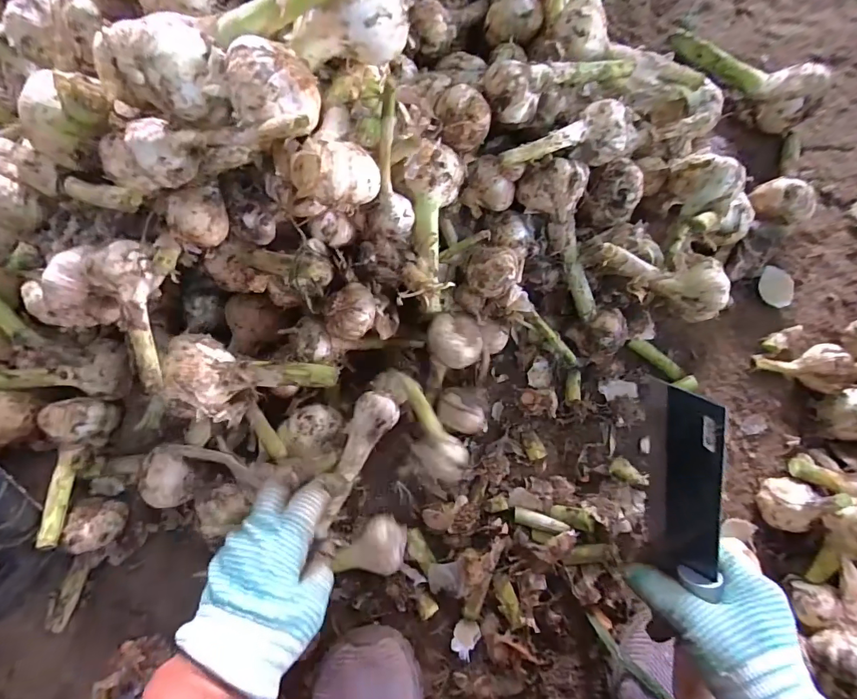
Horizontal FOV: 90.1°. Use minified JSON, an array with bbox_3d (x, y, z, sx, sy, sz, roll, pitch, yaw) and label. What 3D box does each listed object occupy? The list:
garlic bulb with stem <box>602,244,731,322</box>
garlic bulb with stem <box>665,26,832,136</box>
[{"bbox_3d":[0.204,-0.065,0.379,0.130,0.038,0.053,14,83,-12],"label":"garlic bulb with stem"},{"bbox_3d":[0.331,-0.292,0.452,0.051,0.050,0.163,-41,71,-5],"label":"garlic bulb with stem"}]

